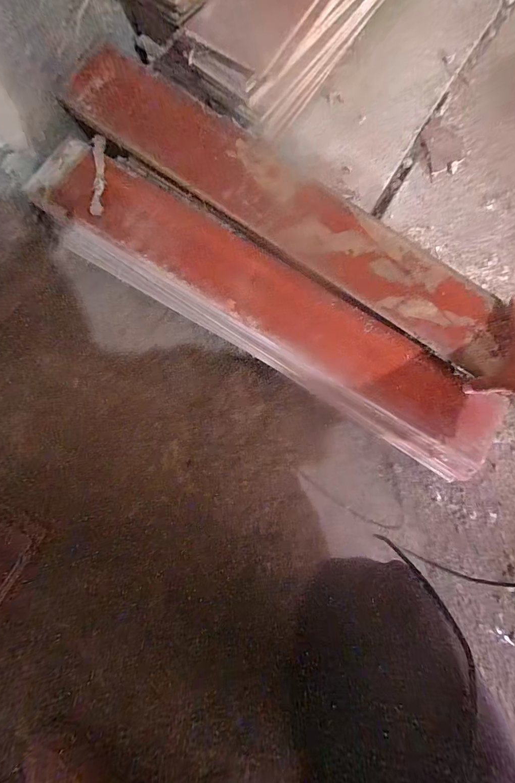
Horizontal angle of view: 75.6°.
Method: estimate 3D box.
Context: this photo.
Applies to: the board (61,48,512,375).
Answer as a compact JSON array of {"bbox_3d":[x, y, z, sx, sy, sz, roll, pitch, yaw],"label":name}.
[{"bbox_3d":[0.052,-0.279,0.505,0.713,0.041,0.142,33,82,0],"label":"board"}]

